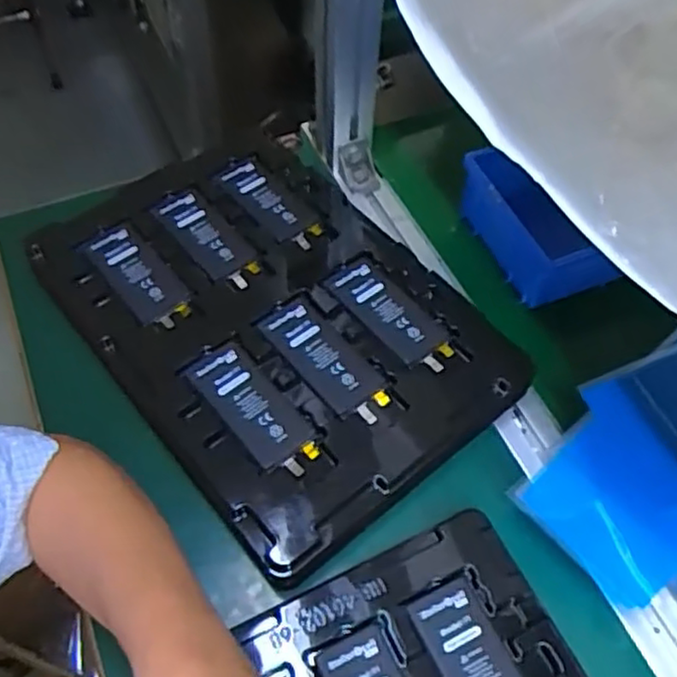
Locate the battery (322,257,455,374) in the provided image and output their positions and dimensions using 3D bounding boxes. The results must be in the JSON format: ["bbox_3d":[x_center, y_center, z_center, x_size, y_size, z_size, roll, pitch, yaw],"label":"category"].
[{"bbox_3d":[0.038,-0.018,0.511,0.041,0.008,0.107,-35,63,-23],"label":"battery"}]

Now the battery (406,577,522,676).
[{"bbox_3d":[0.084,0.199,0.399,0.042,0.005,0.108,-22,59,-16],"label":"battery"}]

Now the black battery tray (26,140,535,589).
[{"bbox_3d":[-0.054,-0.018,0.523,0.233,0.042,0.331,-35,63,-23],"label":"black battery tray"}]

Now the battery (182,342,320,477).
[{"bbox_3d":[-0.057,0.048,0.463,0.042,0.007,0.105,-34,63,-22],"label":"battery"}]

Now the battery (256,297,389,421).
[{"bbox_3d":[-0.008,0.014,0.487,0.045,0.005,0.108,-34,63,-22],"label":"battery"}]

